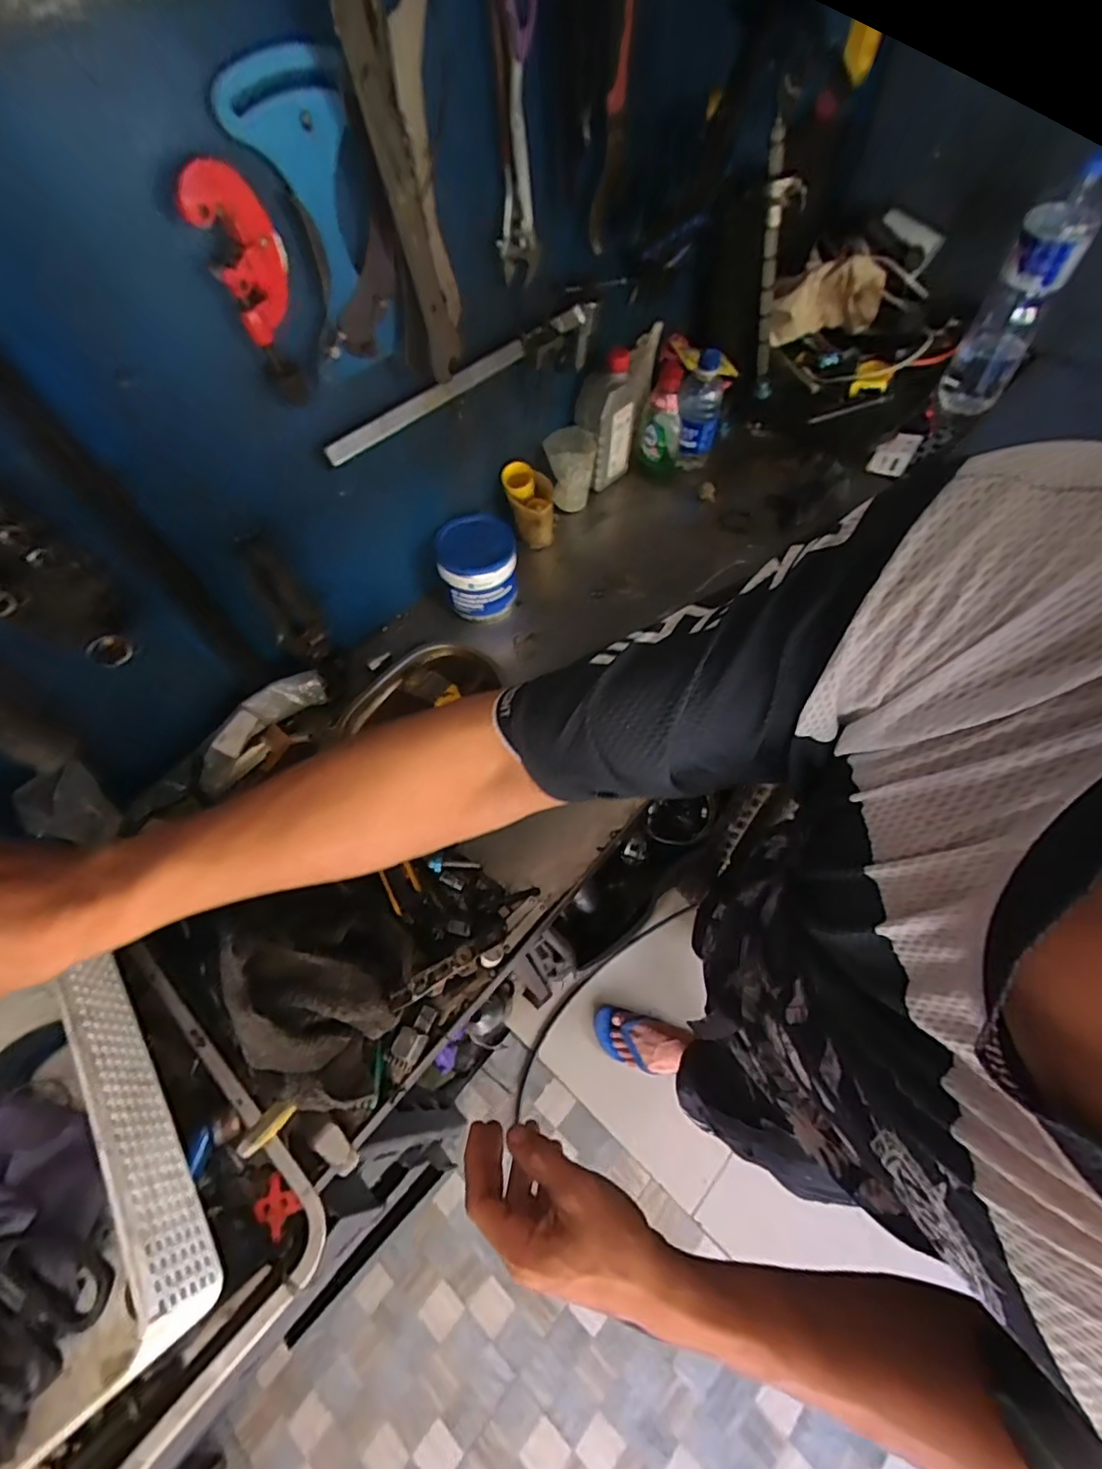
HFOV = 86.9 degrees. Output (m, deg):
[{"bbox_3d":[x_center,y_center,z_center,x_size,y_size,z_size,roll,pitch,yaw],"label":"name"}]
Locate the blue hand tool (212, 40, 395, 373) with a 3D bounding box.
[{"bbox_3d":[-0.178,-0.396,0.459,0.023,0.186,0.085,41,71,20],"label":"blue hand tool"}]

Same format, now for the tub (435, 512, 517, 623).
[{"bbox_3d":[-0.098,-0.227,0.787,0.098,0.097,0.103,-1,63,2],"label":"tub"}]

